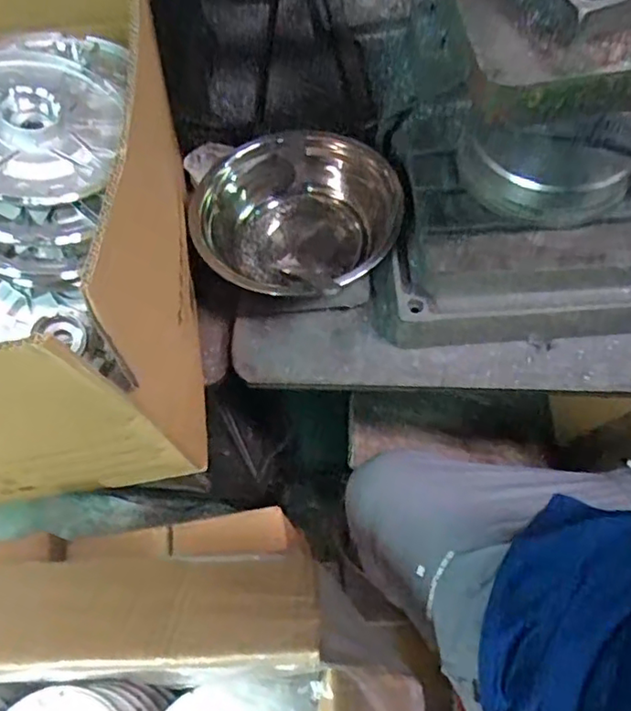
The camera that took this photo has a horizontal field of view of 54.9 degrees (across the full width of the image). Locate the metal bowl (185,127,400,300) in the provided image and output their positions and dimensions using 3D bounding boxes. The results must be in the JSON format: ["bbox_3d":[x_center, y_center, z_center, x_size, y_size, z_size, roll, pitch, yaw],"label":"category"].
[{"bbox_3d":[-0.014,-0.150,0.697,0.195,0.102,0.223,21,65,14],"label":"metal bowl"}]

